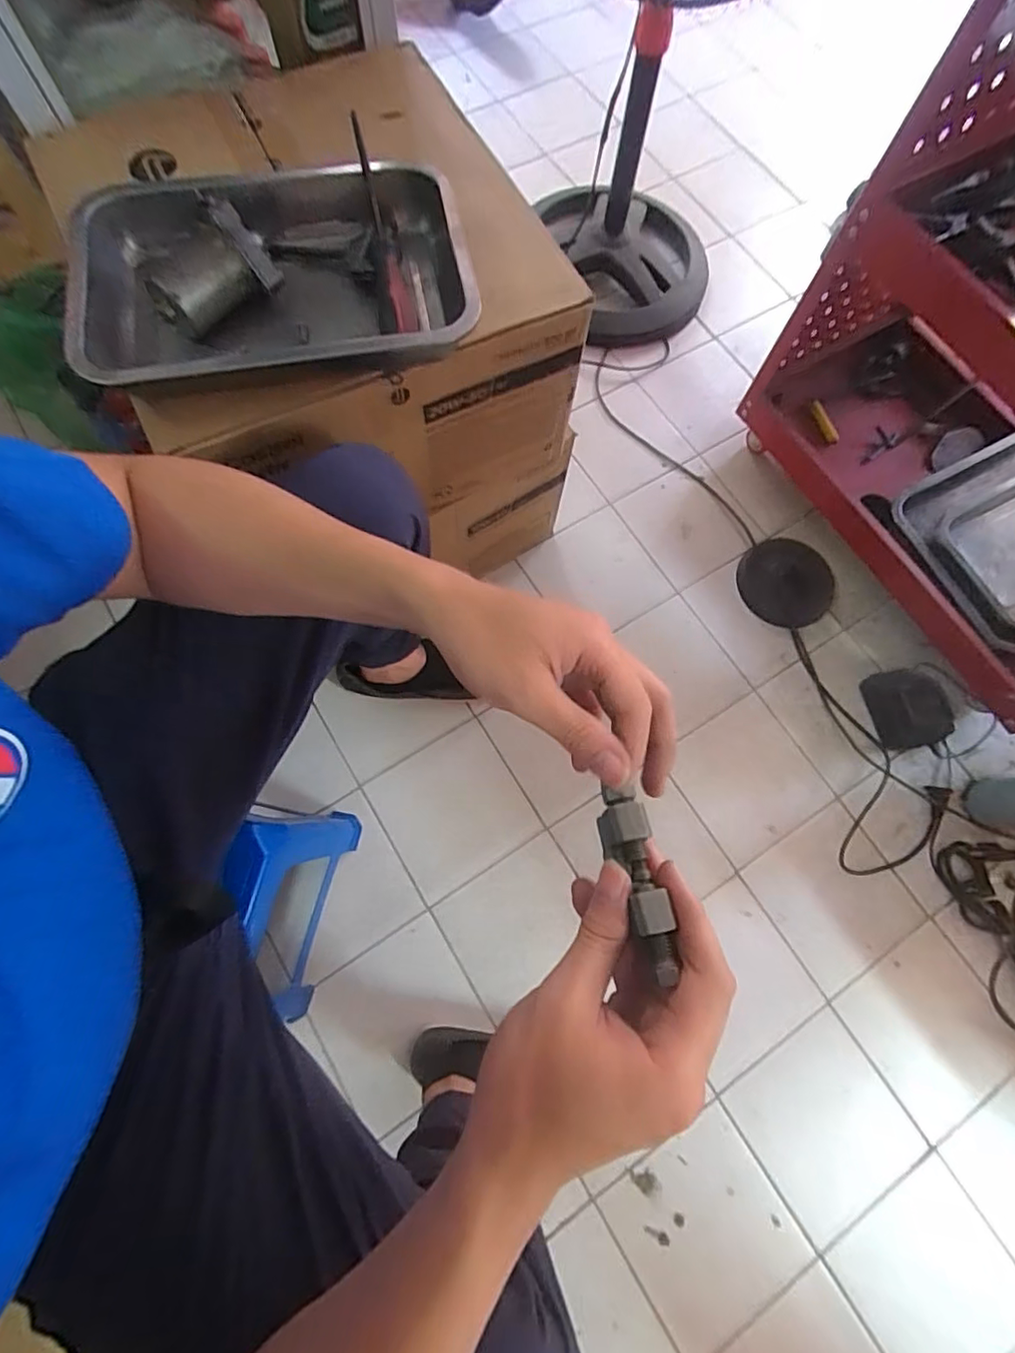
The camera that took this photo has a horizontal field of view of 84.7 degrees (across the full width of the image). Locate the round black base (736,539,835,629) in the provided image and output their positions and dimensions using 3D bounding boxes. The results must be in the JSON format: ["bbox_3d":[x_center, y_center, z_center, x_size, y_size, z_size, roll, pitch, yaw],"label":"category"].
[{"bbox_3d":[0.471,-0.161,0.948,0.150,0.019,0.157,2,74,-1],"label":"round black base"}]

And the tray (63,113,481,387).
[{"bbox_3d":[-0.188,-0.334,0.463,0.299,0.073,0.215,-12,75,-5],"label":"tray"}]

